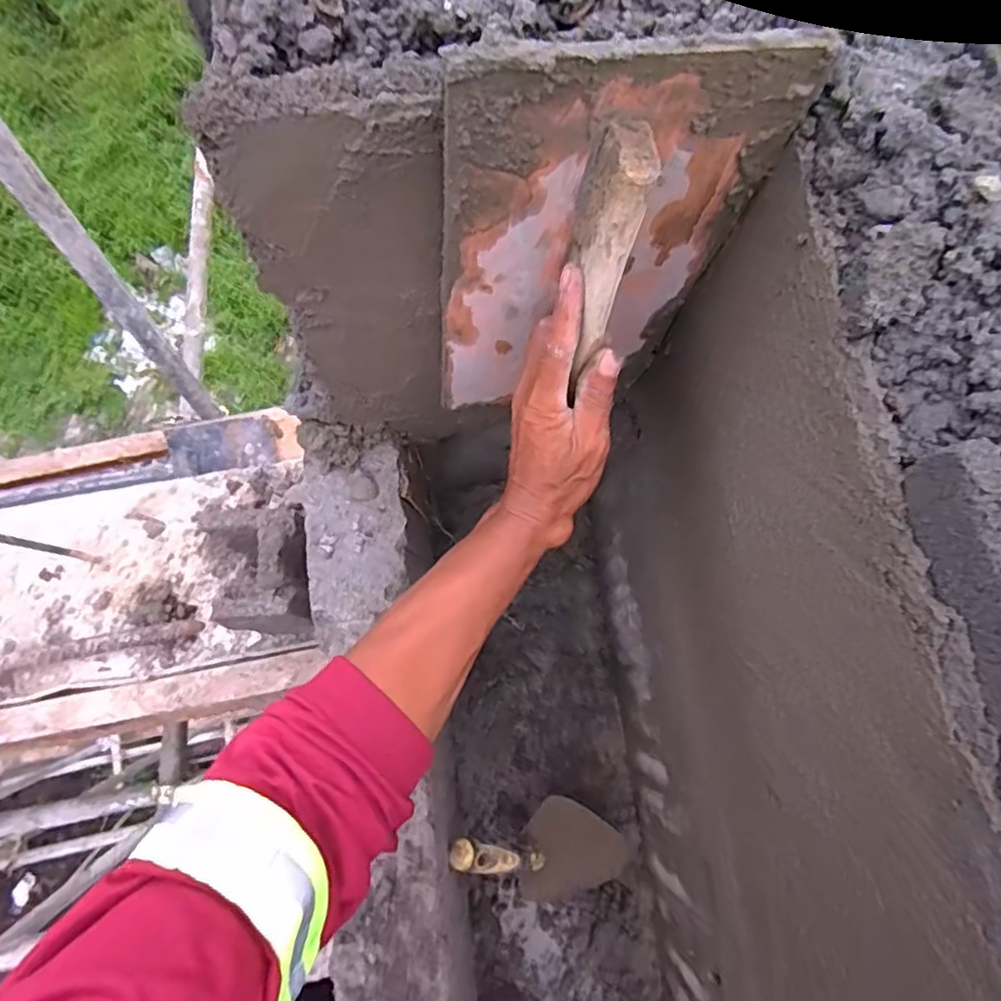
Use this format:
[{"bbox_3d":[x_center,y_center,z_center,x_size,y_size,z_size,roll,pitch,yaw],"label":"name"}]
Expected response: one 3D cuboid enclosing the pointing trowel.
[{"bbox_3d":[0.043,0.387,0.681,0.075,0.291,0.106,10,73,37],"label":"pointing trowel"}]

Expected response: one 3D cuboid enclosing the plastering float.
[{"bbox_3d":[0.053,-0.122,0.384,0.174,0.290,0.047,-7,76,-3],"label":"plastering float"}]

